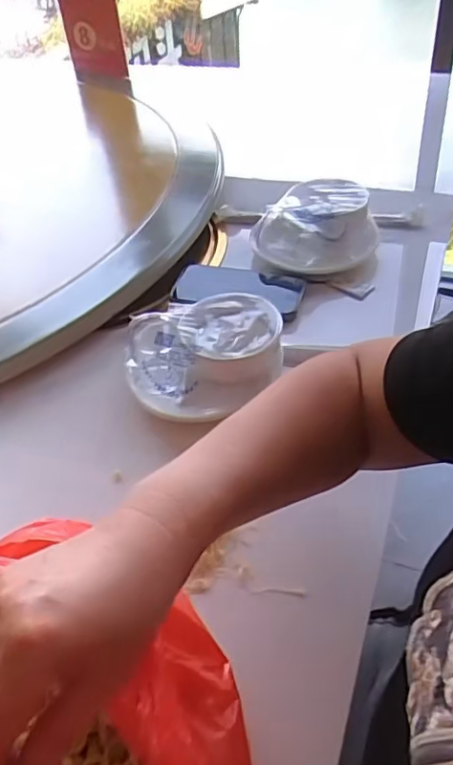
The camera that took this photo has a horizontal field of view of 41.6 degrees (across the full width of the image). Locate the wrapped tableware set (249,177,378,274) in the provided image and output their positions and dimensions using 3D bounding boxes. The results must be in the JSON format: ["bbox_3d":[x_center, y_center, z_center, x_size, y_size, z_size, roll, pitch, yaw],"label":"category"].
[{"bbox_3d":[0.108,-0.194,0.723,0.151,0.057,0.126,0,45,7],"label":"wrapped tableware set"}]

